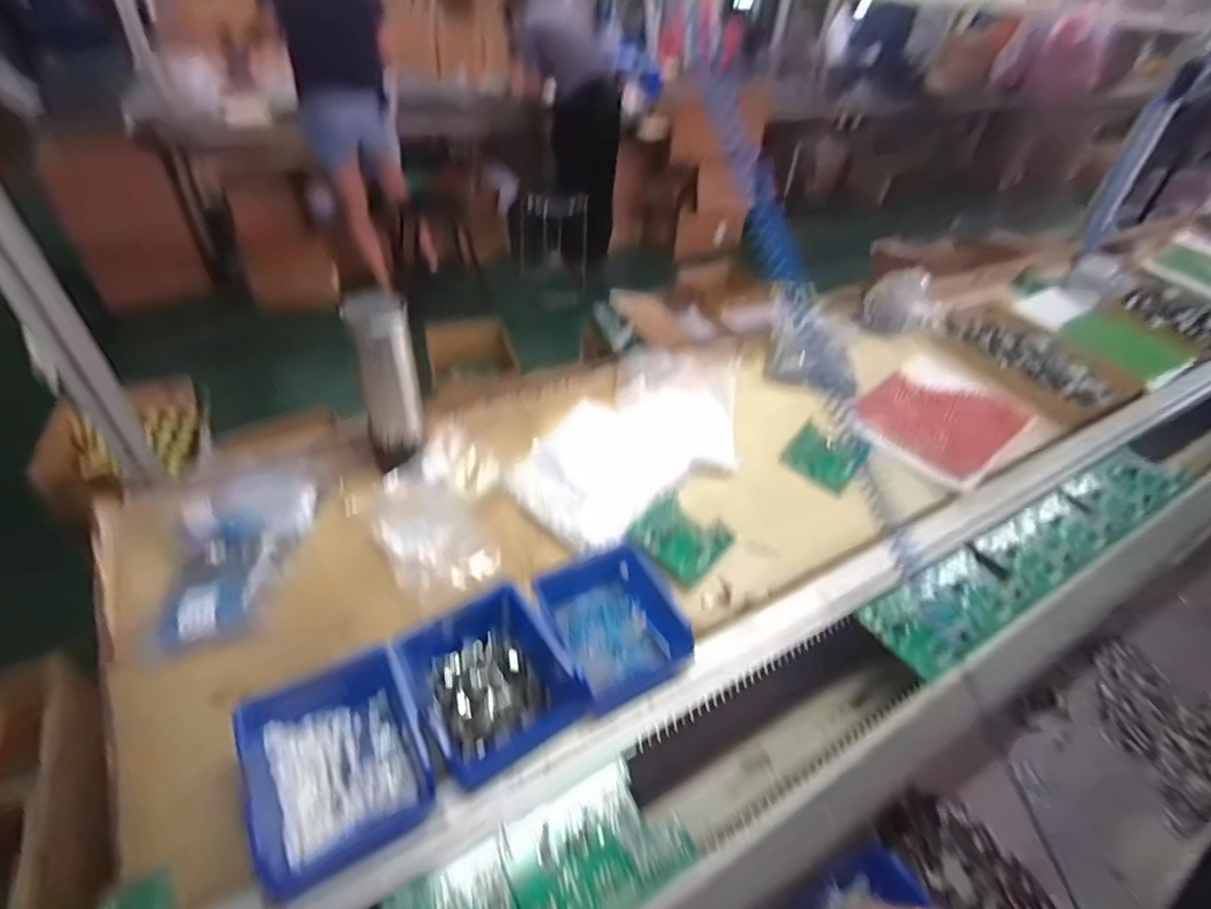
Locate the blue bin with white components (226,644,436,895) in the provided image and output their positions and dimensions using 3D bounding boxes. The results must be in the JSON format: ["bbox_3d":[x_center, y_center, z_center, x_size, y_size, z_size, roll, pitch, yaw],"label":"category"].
[{"bbox_3d":[-0.214,0.236,0.450,0.122,0.055,0.148,-20,47,-26],"label":"blue bin with white components"}]

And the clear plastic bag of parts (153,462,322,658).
[{"bbox_3d":[-0.368,0.096,0.581,0.123,0.028,0.207,1,49,-27],"label":"clear plastic bag of parts"}]

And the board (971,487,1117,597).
[{"bbox_3d":[0.570,0.105,0.732,0.217,0.008,0.082,-19,47,-25],"label":"board"}]

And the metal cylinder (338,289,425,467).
[{"bbox_3d":[-0.239,-0.071,0.627,0.063,0.193,0.048,-19,47,-25],"label":"metal cylinder"}]

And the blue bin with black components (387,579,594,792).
[{"bbox_3d":[-0.106,0.198,0.505,0.124,0.058,0.147,-25,50,-30],"label":"blue bin with black components"}]

